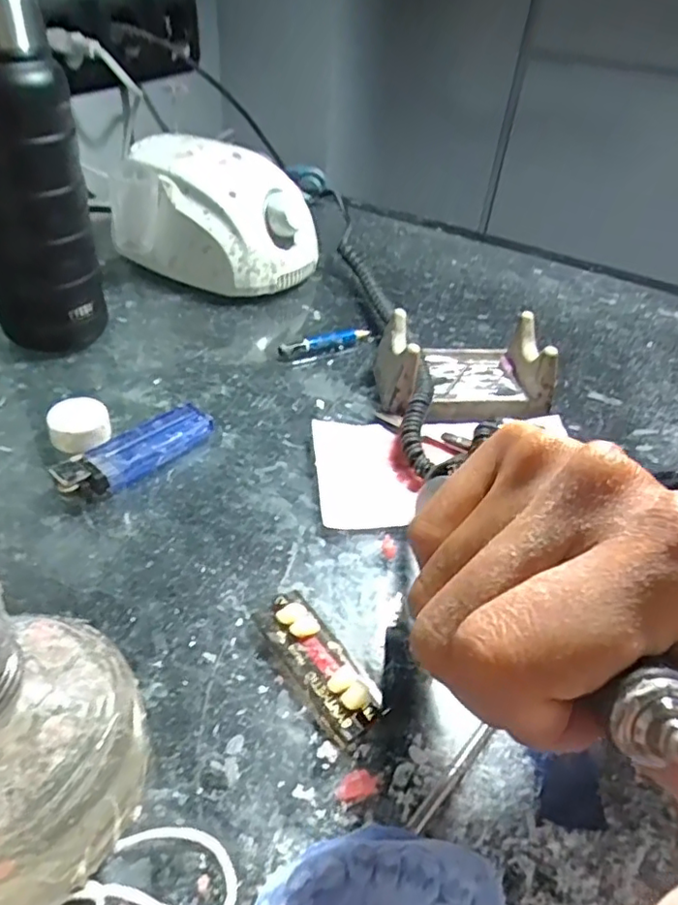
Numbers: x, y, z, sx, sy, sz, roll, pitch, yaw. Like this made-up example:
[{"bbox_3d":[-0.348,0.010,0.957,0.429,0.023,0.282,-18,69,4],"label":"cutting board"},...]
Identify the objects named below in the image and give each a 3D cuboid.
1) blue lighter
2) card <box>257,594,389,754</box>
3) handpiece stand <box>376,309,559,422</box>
[{"bbox_3d":[-0.099,0.001,0.299,0.081,0.014,0.025,-29,52,-34],"label":"blue lighter"},{"bbox_3d":[-0.009,0.078,0.224,0.020,0.010,0.060,-23,48,-30],"label":"card"},{"bbox_3d":[0.074,-0.054,0.361,0.097,0.044,0.064,2,41,-5],"label":"handpiece stand"}]

